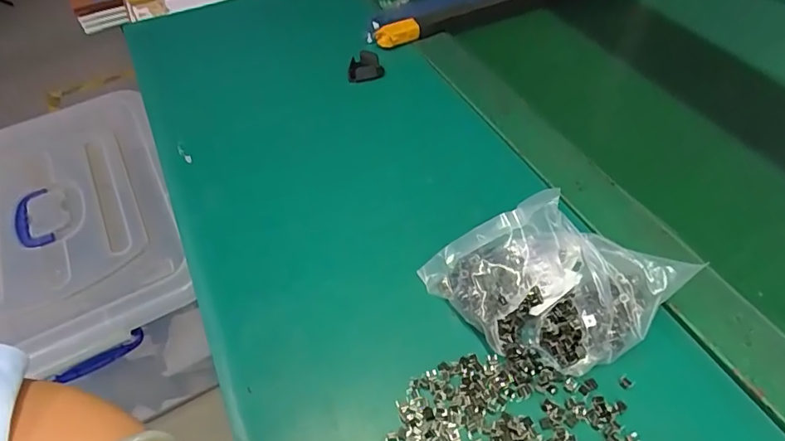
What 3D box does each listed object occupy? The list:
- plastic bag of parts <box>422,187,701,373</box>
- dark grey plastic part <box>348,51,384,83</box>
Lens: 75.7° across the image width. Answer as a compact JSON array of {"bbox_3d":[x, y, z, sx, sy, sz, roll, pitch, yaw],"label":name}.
[{"bbox_3d":[0.103,0.042,0.336,0.169,0.067,0.087,16,53,13],"label":"plastic bag of parts"},{"bbox_3d":[-0.029,-0.173,0.561,0.039,0.019,0.035,-2,51,-1],"label":"dark grey plastic part"}]

